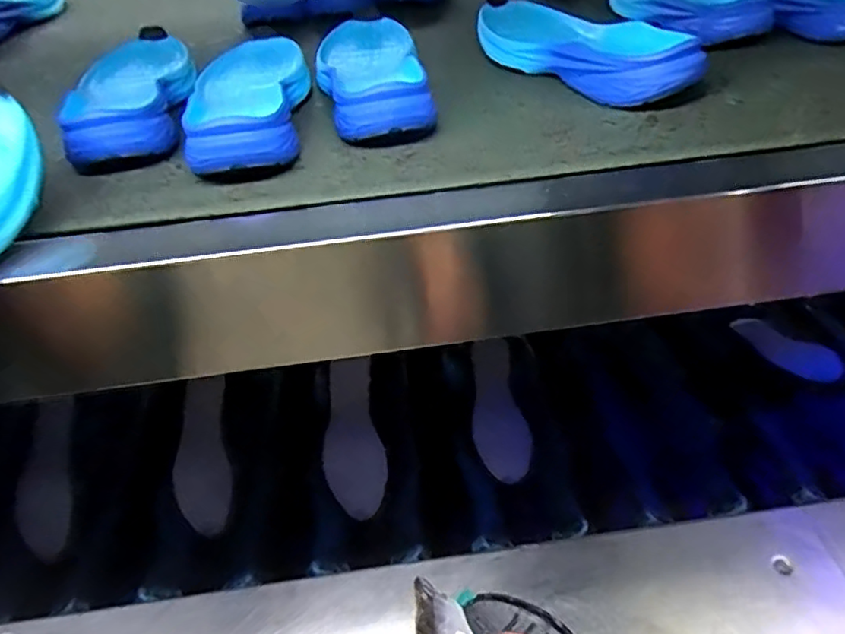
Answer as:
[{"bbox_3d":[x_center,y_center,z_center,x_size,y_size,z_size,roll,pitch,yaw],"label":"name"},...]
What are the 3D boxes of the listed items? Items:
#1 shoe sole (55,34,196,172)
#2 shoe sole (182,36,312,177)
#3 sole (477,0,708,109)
[{"bbox_3d":[-0.225,-0.178,0.475,0.078,0.039,0.211,-14,42,-10],"label":"shoe sole"},{"bbox_3d":[-0.131,-0.172,0.467,0.084,0.034,0.204,-10,42,-5],"label":"shoe sole"},{"bbox_3d":[0.130,-0.232,0.519,0.091,0.042,0.228,-30,47,-26],"label":"sole"}]

